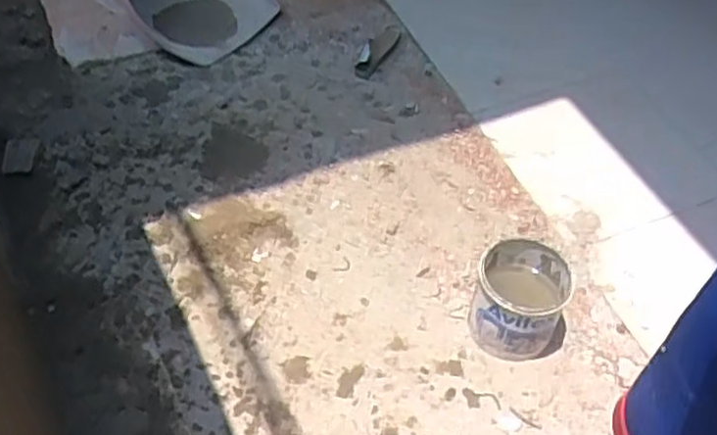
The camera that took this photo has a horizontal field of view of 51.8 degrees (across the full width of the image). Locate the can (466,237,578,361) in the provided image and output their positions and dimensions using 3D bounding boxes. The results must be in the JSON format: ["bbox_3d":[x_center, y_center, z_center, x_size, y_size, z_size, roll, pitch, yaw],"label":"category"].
[{"bbox_3d":[0.328,0.169,1.512,0.178,0.182,0.192,2,52,-2],"label":"can"}]

